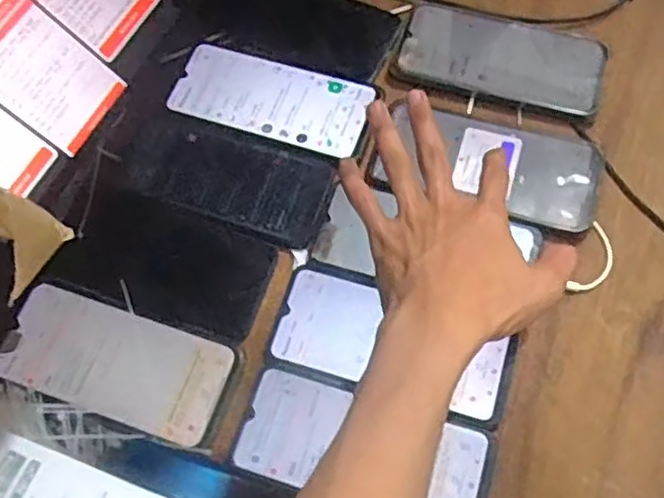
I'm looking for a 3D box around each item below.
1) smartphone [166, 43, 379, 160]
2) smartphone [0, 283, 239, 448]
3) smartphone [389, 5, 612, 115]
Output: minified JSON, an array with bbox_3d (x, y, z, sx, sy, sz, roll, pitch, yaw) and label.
[{"bbox_3d":[-0.049,-0.123,0.569,0.160,0.006,0.071,19,68,10],"label":"smartphone"},{"bbox_3d":[-0.152,0.077,0.482,0.162,0.009,0.073,17,67,9],"label":"smartphone"},{"bbox_3d":[0.142,-0.161,0.574,0.162,0.014,0.079,15,67,8],"label":"smartphone"}]

